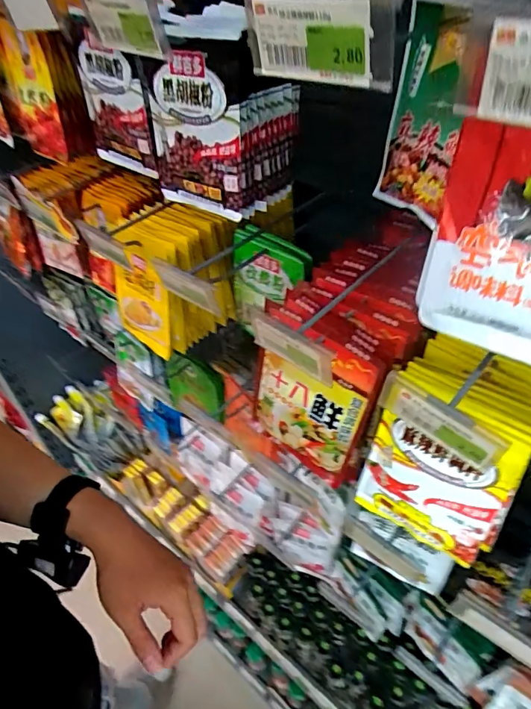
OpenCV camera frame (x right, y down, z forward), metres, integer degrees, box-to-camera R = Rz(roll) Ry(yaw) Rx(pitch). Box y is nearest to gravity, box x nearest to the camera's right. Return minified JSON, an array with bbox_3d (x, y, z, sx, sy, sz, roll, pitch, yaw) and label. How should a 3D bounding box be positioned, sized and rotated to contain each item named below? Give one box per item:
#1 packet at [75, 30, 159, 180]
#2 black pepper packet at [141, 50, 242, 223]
[{"bbox_3d":[-0.170,-0.277,0.528,0.112,0.133,0.009,34,54,23],"label":"packet"},{"bbox_3d":[-0.076,-0.217,0.460,0.135,0.141,0.018,26,45,31],"label":"black pepper packet"}]

